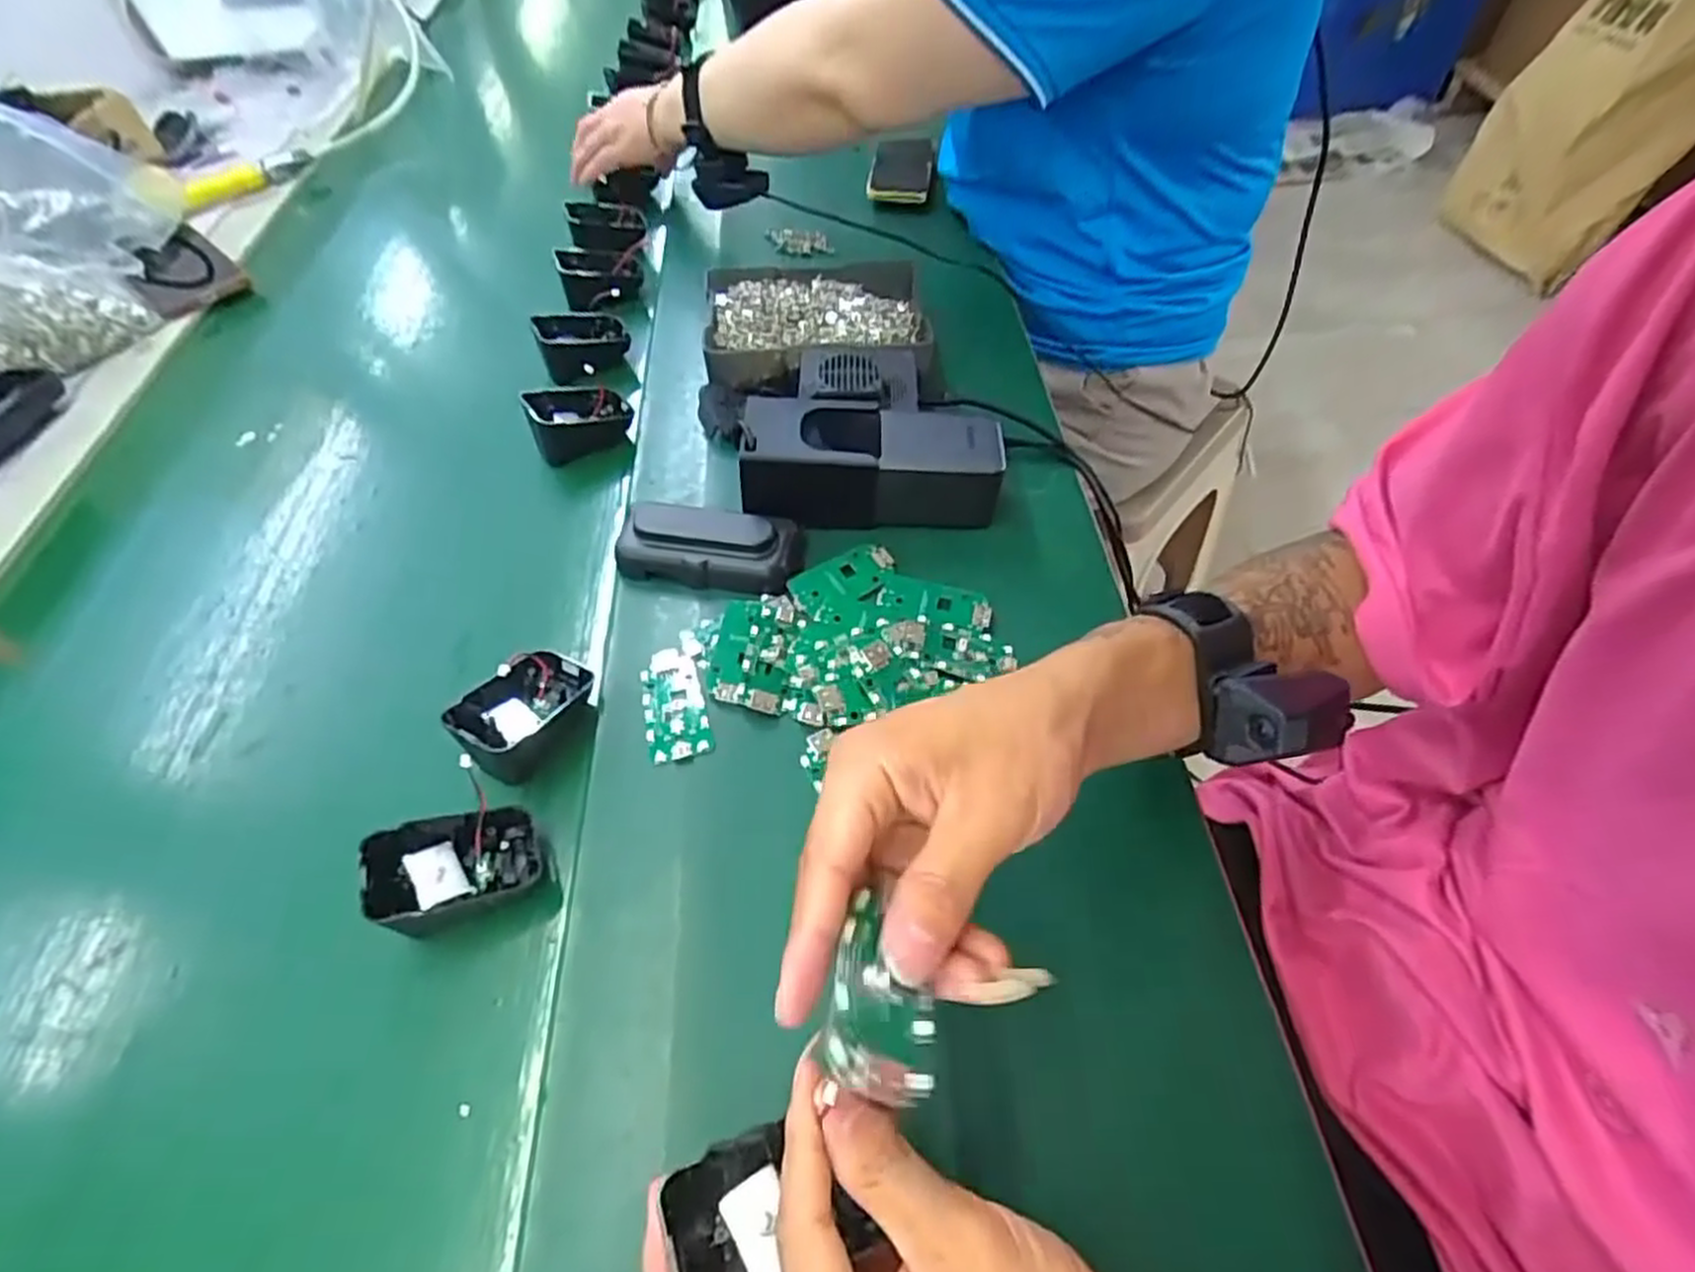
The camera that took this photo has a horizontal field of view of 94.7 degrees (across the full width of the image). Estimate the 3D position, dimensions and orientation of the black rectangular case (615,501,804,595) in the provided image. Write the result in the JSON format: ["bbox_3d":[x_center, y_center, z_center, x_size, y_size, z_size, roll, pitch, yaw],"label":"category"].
[{"bbox_3d":[-0.081,-0.057,0.461,0.105,0.024,0.053,7,55,9],"label":"black rectangular case"}]

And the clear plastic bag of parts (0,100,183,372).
[{"bbox_3d":[-0.615,-0.307,0.574,0.197,0.184,0.063,-38,61,-22],"label":"clear plastic bag of parts"}]

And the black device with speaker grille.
[{"bbox_3d":[0.015,-0.139,0.499,0.155,0.054,0.131,-3,54,2],"label":"black device with speaker grille"}]

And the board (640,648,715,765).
[{"bbox_3d":[-0.091,0.036,0.405,0.031,0.009,0.062,-16,55,-8],"label":"board"}]

